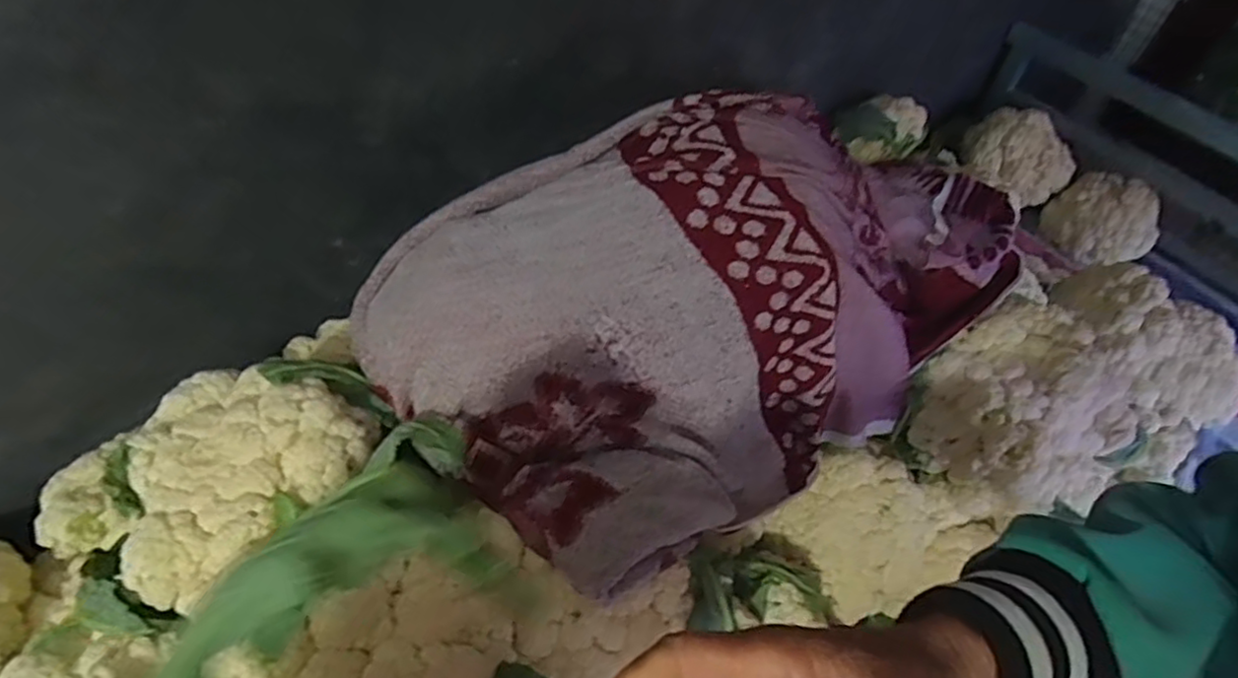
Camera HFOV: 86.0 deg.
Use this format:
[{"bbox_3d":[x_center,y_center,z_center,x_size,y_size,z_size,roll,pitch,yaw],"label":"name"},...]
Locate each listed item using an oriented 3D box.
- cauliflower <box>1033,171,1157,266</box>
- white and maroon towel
[{"bbox_3d":[0.813,-0.201,1.112,0.142,0.089,0.151,0,55,1],"label":"cauliflower"},{"bbox_3d":[0.108,-0.053,0.591,0.602,0.236,0.304,-32,61,-20],"label":"white and maroon towel"}]

